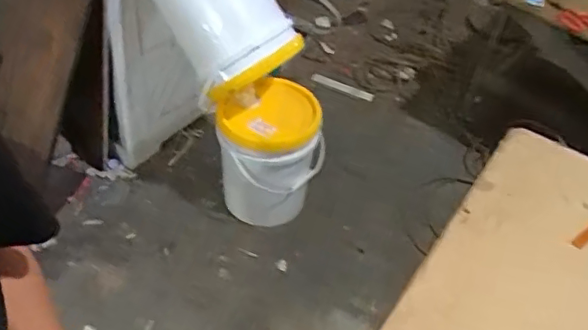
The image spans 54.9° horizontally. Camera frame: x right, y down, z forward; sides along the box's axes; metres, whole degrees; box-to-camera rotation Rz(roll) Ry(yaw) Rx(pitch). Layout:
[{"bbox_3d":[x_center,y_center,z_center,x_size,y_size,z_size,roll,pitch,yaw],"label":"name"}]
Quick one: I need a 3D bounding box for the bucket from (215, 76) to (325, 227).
[{"bbox_3d":[-0.074,-0.021,1.742,0.307,0.401,0.269,5,44,-1],"label":"bucket"}]

